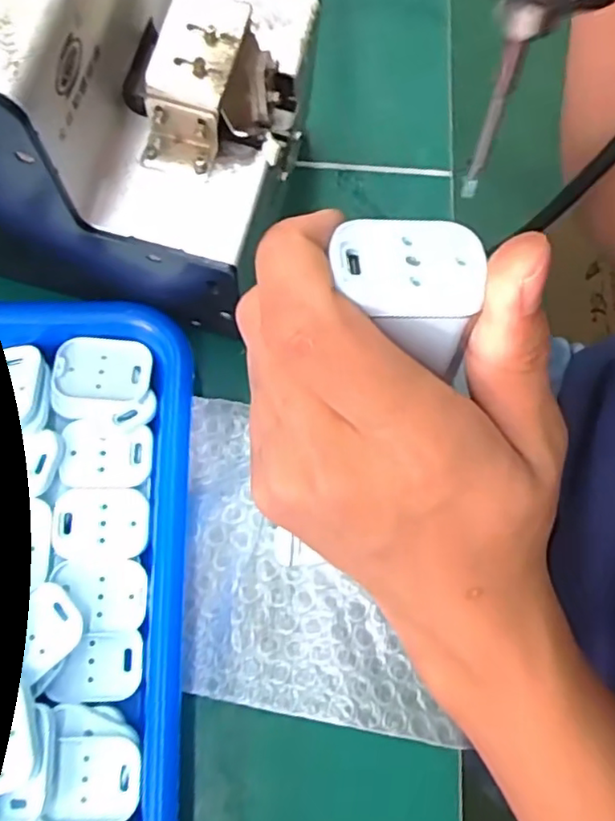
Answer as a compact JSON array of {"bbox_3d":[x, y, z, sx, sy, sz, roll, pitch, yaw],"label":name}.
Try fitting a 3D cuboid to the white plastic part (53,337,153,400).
[{"bbox_3d":[-0.087,-0.018,0.274,0.039,0.007,0.027,0,76,-1],"label":"white plastic part"}]

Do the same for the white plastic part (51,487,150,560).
[{"bbox_3d":[-0.085,0.046,0.264,0.039,0.004,0.029,0,76,-1],"label":"white plastic part"}]

